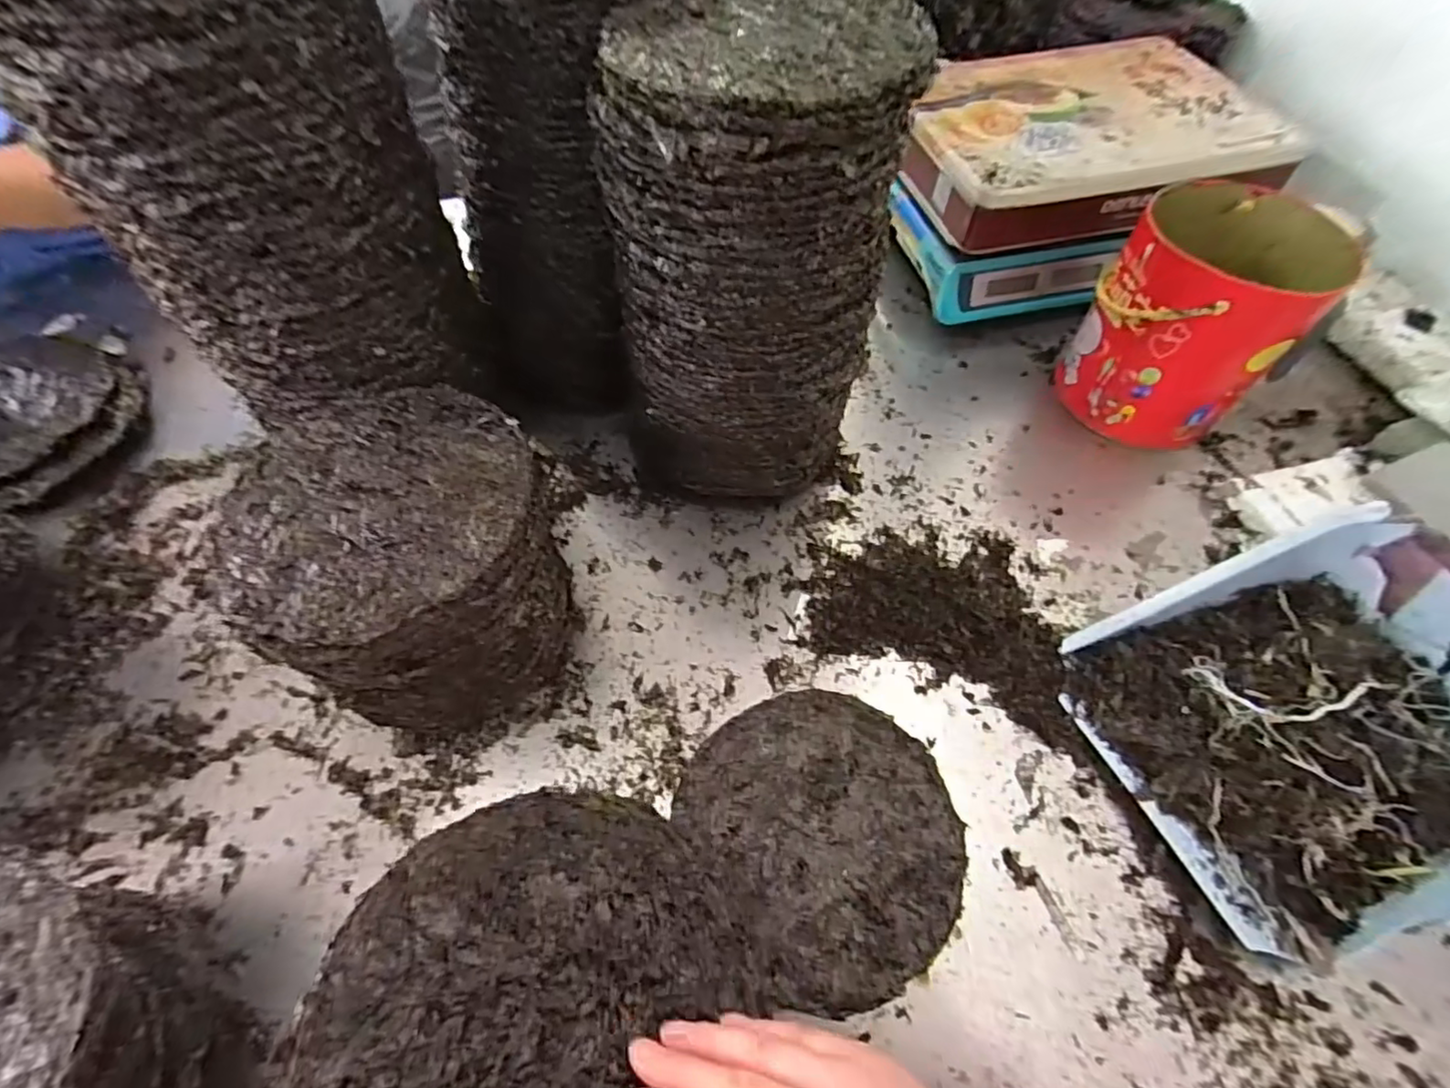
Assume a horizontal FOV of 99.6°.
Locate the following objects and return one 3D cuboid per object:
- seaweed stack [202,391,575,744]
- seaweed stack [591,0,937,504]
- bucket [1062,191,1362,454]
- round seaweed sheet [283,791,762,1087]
[{"bbox_3d":[-0.225,0.012,0.467,0.193,0.170,0.215,-13,58,-7],"label":"seaweed stack"},{"bbox_3d":[0.019,-0.191,0.495,0.193,0.344,0.171,14,58,10],"label":"seaweed stack"},{"bbox_3d":[0.447,-0.215,0.598,0.159,0.187,0.173,34,64,20],"label":"bucket"},{"bbox_3d":[-0.078,0.201,0.262,0.172,0.015,0.197,25,30,2],"label":"round seaweed sheet"}]

